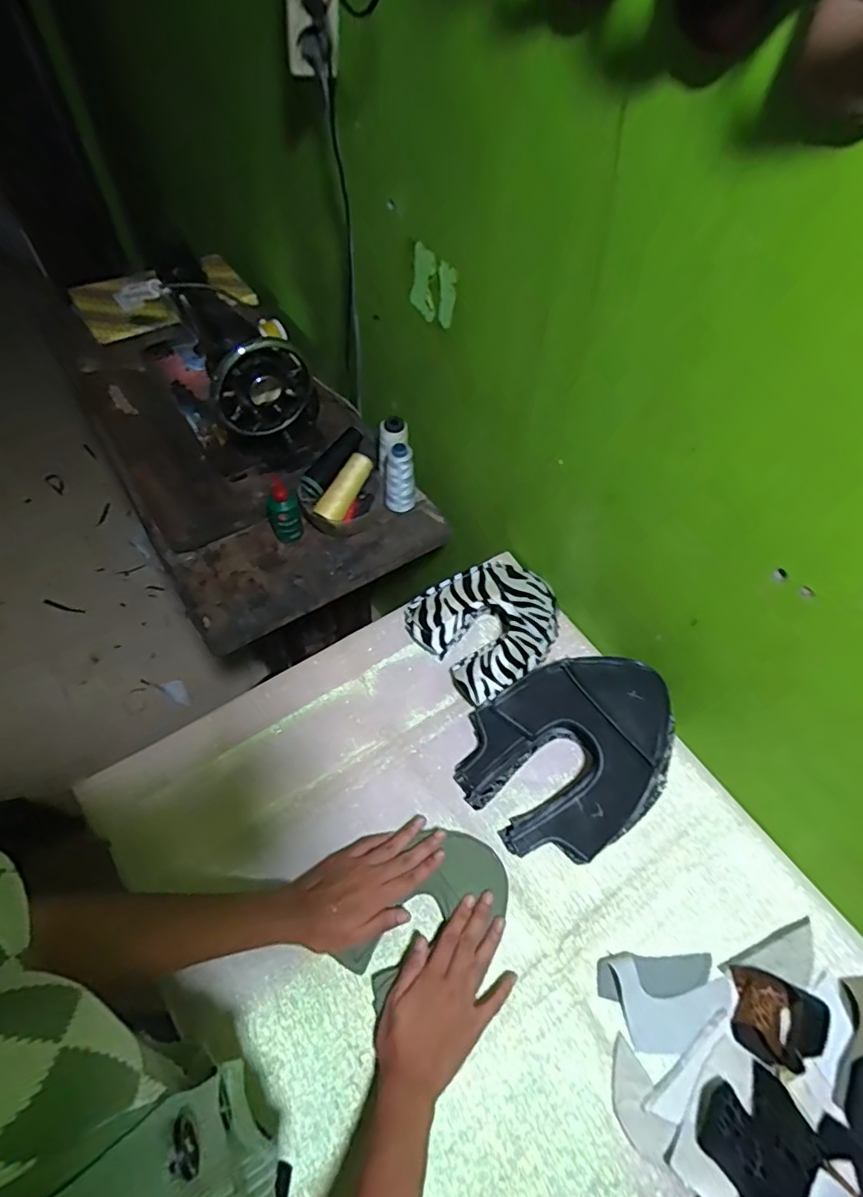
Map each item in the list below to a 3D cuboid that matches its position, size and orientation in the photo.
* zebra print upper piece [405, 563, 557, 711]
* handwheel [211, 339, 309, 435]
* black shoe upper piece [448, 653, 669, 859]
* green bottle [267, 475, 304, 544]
[{"bbox_3d":[0.071,0.032,0.739,0.168,0.075,0.163,-35,65,-22],"label":"zebra print upper piece"},{"bbox_3d":[-0.225,-0.281,0.776,0.127,0.132,0.029,-27,62,-18],"label":"handwheel"},{"bbox_3d":[0.158,0.168,0.639,0.241,0.101,0.192,-23,61,-16],"label":"black shoe upper piece"},{"bbox_3d":[-0.210,-0.125,0.815,0.043,0.094,0.041,-16,59,-13],"label":"green bottle"}]

